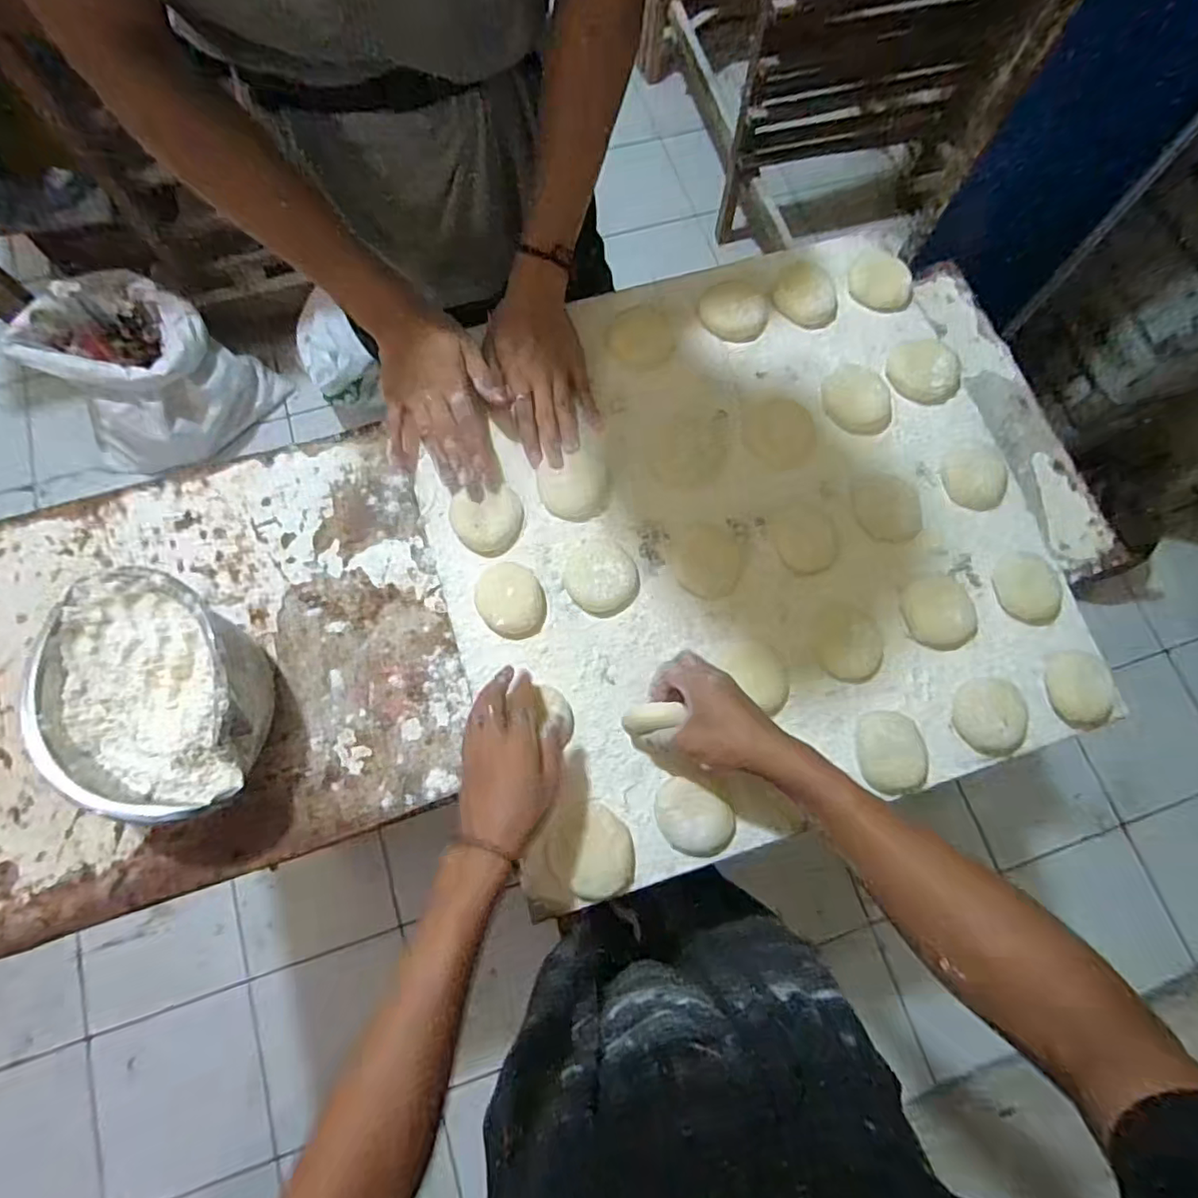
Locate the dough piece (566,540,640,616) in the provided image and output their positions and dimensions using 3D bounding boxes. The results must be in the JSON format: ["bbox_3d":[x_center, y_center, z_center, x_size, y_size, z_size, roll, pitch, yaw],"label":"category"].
[{"bbox_3d":[0.003,-0.021,0.583,0.067,0.023,0.073,0,75,-1],"label":"dough piece"}]

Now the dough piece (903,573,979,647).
[{"bbox_3d":[0.324,0.010,0.579,0.068,0.019,0.068,0,75,-1],"label":"dough piece"}]

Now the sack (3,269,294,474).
[{"bbox_3d":[-1.013,-0.490,1.354,0.344,0.335,0.380,28,76,6],"label":"sack"}]

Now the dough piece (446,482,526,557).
[{"bbox_3d":[-0.106,-0.073,0.595,0.068,0.023,0.060,-14,76,-5],"label":"dough piece"}]

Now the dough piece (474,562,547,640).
[{"bbox_3d":[-0.081,0.003,0.572,0.060,0.033,0.068,-9,75,-3],"label":"dough piece"}]

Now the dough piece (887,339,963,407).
[{"bbox_3d":[0.338,-0.236,0.637,0.074,0.022,0.058,18,75,4],"label":"dough piece"}]

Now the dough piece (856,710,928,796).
[{"bbox_3d":[0.263,0.137,0.549,0.063,0.020,0.070,0,75,-1],"label":"dough piece"}]

